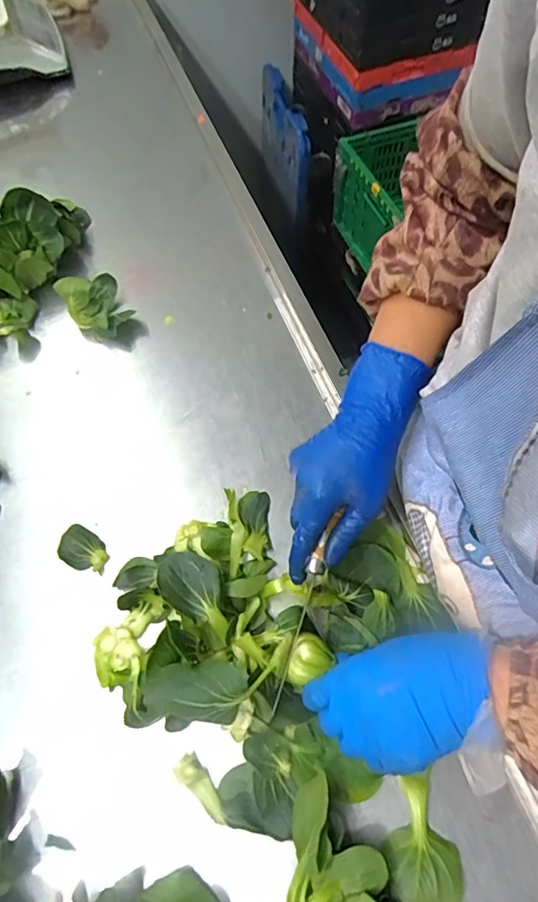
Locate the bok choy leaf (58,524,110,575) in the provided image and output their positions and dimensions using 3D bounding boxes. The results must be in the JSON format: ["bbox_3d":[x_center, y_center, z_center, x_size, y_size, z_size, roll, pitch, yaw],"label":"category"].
[{"bbox_3d":[-0.166,0.090,0.443,0.047,0.014,0.032,29,67,17],"label":"bok choy leaf"}]

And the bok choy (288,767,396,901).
[{"bbox_3d":[0.043,0.275,0.312,0.063,0.036,0.102,-37,66,-16],"label":"bok choy"}]

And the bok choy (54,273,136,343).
[{"bbox_3d":[-0.192,-0.166,0.555,0.063,0.047,0.074,-32,65,-14],"label":"bok choy"}]

